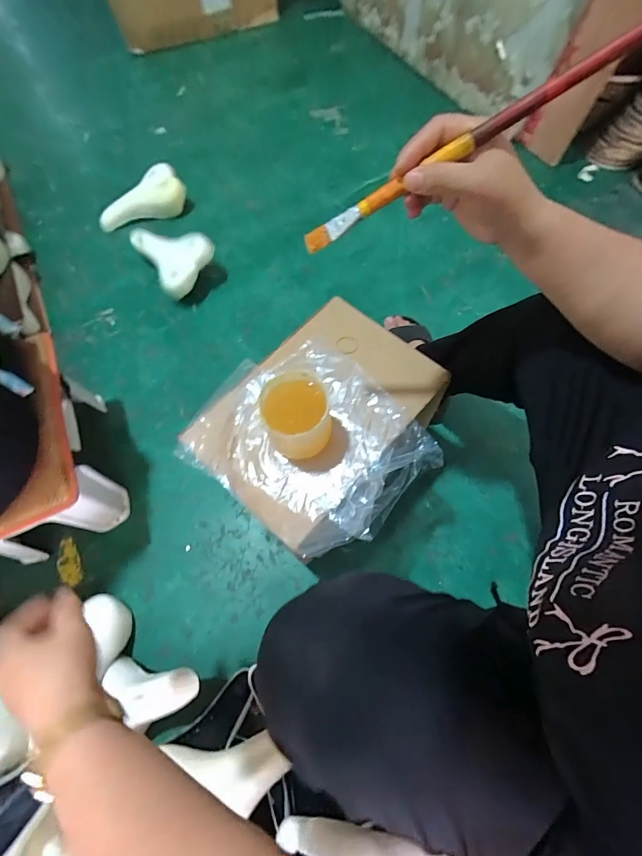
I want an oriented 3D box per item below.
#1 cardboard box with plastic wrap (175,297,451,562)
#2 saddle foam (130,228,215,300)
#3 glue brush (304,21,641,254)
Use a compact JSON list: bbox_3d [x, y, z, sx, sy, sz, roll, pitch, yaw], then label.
[{"bbox_3d":[0.016,-0.028,0.575,0.316,0.053,0.374,36,73,17],"label":"cardboard box with plastic wrap"},{"bbox_3d":[-0.394,-0.471,1.013,0.223,0.070,0.176,45,113,6],"label":"saddle foam"},{"bbox_3d":[0.103,-0.223,0.317,0.276,0.018,0.012,-19,62,29],"label":"glue brush"}]

